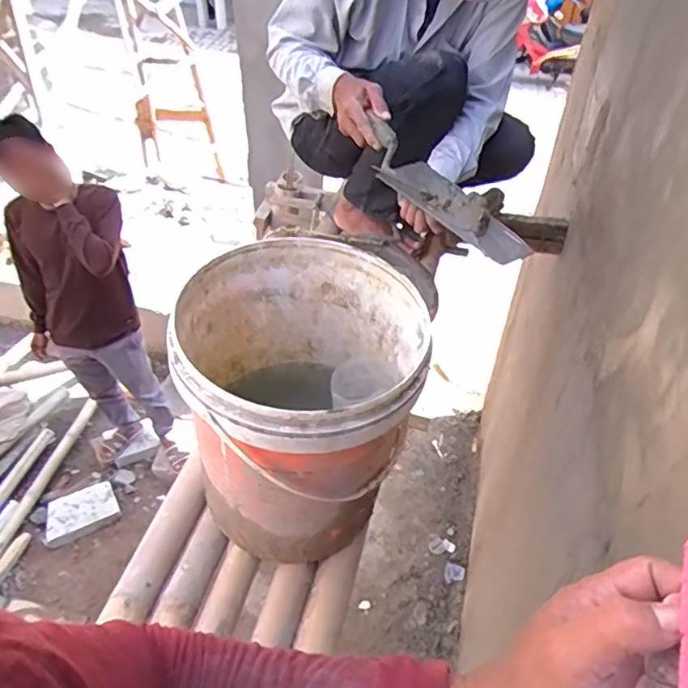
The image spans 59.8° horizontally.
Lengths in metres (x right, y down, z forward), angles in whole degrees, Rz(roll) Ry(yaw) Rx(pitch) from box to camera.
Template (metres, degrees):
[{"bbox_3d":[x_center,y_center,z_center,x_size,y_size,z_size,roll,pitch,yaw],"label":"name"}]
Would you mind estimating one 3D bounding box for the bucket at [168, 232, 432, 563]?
[{"bbox_3d":[-0.055,0.091,0.821,0.292,0.347,0.308,1,43,-1],"label":"bucket"}]

